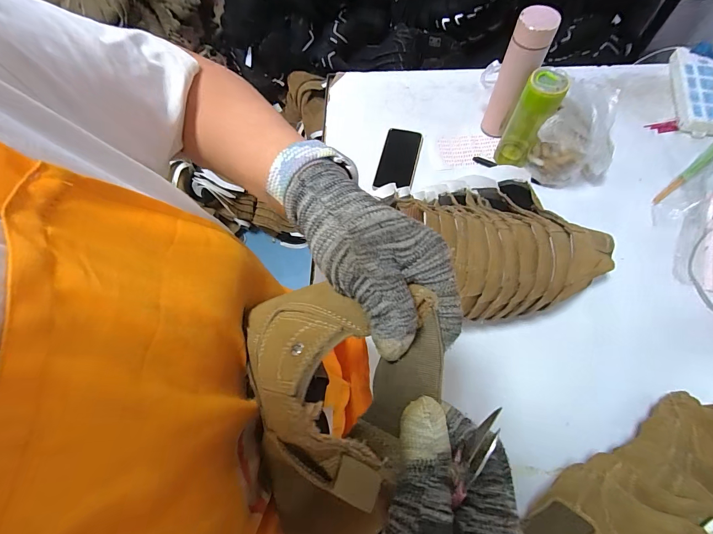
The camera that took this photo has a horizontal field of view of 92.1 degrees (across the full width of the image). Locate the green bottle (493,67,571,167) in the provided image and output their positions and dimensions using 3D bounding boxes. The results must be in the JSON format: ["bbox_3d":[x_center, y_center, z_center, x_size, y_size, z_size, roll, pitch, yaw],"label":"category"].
[{"bbox_3d":[0.320,-0.273,0.642,0.064,0.182,0.065,25,70,13],"label":"green bottle"}]

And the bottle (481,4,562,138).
[{"bbox_3d":[0.297,-0.351,0.650,0.063,0.226,0.056,22,70,12],"label":"bottle"}]

